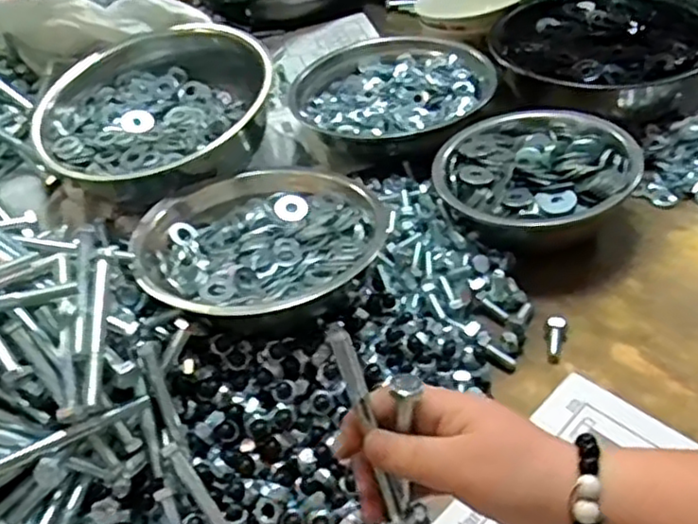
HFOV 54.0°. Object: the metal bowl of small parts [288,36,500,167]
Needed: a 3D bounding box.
[{"bbox_3d":[0.042,-0.183,0.769,0.207,0.066,0.189,-31,46,-23],"label":"metal bowl of small parts"}]

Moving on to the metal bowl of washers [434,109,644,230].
[{"bbox_3d":[0.165,-0.080,0.623,0.168,0.061,0.166,-5,41,4],"label":"metal bowl of washers"}]

